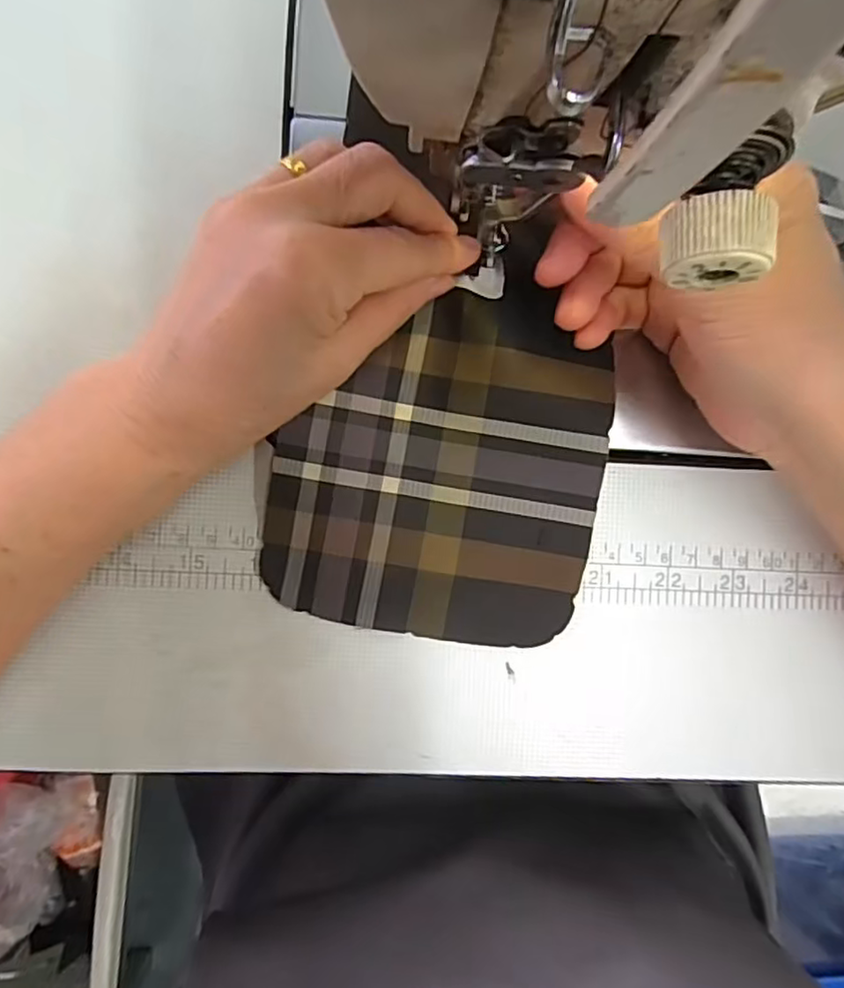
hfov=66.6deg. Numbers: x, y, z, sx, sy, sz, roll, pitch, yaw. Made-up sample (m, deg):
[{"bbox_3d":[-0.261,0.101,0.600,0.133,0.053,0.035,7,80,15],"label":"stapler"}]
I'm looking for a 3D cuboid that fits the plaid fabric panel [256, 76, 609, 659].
[{"bbox_3d":[0.013,-0.037,0.234,0.114,0.010,0.176,11,91,-2],"label":"plaid fabric panel"}]

